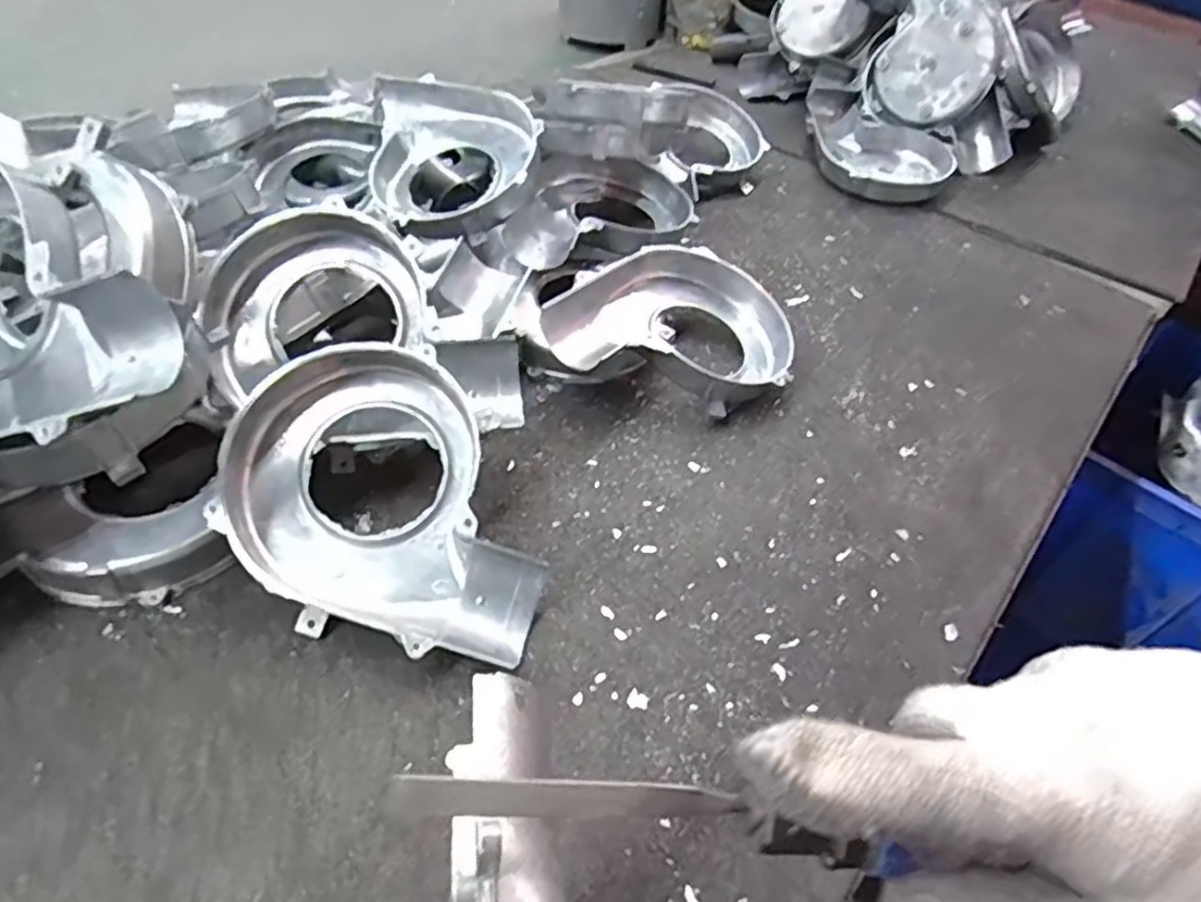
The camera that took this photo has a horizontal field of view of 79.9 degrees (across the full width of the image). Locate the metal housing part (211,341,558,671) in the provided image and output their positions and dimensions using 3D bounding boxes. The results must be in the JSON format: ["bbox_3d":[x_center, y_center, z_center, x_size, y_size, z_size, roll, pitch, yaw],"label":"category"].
[{"bbox_3d":[-0.130,0.039,0.420,0.146,0.047,0.200,-22,78,-10],"label":"metal housing part"}]

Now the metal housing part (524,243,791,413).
[{"bbox_3d":[0.056,-0.091,0.568,0.218,0.071,0.145,-15,50,-21],"label":"metal housing part"}]

